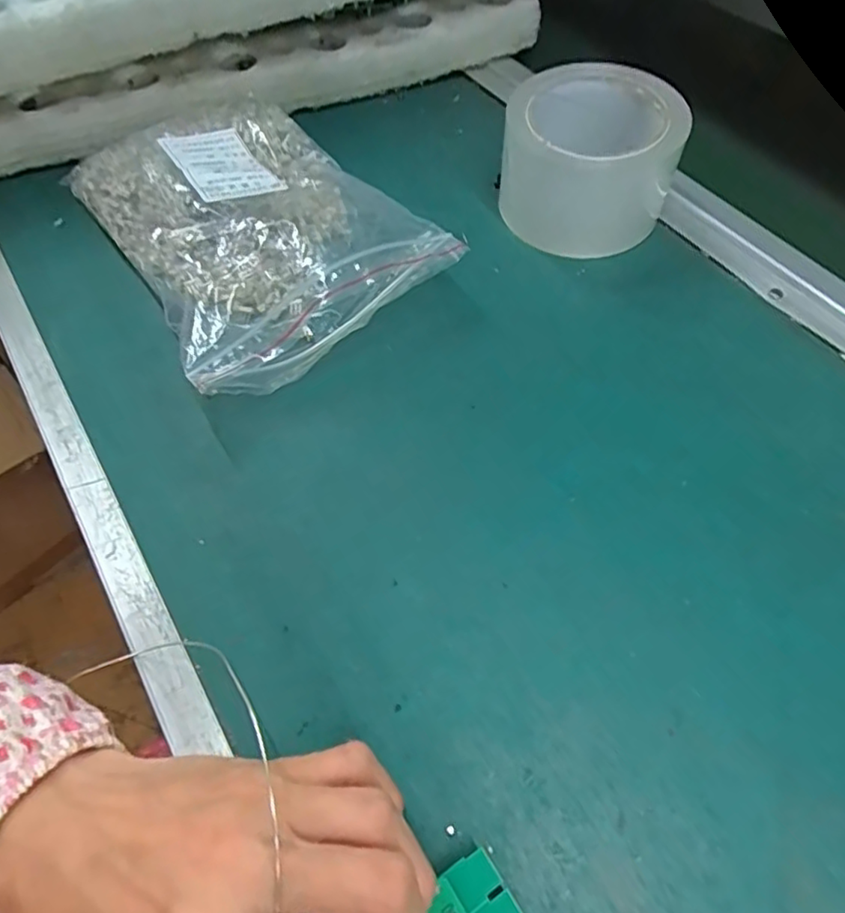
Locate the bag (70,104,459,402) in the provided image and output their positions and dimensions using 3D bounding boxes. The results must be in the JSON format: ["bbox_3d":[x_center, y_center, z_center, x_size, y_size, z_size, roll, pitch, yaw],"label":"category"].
[{"bbox_3d":[-0.110,-0.149,0.365,0.162,0.047,0.235,-33,64,-19],"label":"bag"}]

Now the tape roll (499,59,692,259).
[{"bbox_3d":[0.102,-0.184,0.373,0.105,0.072,0.095,8,58,5],"label":"tape roll"}]

